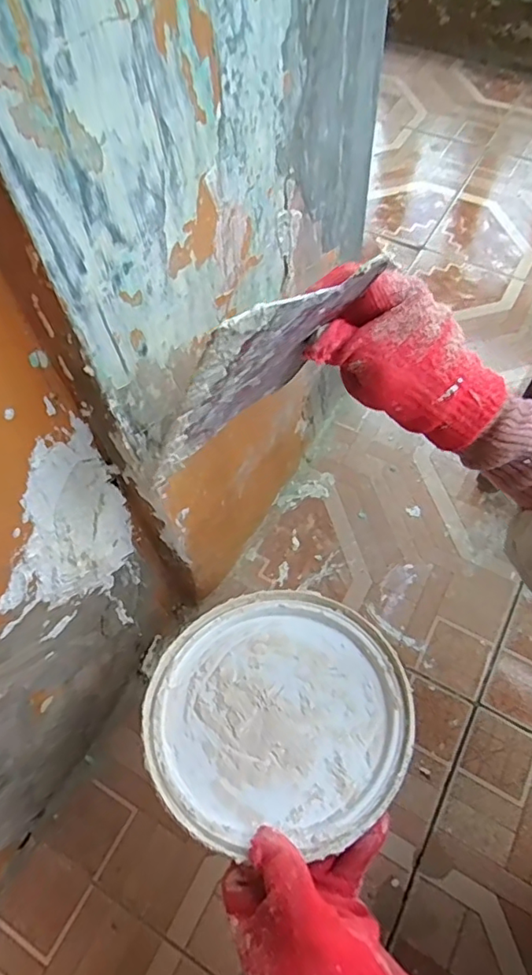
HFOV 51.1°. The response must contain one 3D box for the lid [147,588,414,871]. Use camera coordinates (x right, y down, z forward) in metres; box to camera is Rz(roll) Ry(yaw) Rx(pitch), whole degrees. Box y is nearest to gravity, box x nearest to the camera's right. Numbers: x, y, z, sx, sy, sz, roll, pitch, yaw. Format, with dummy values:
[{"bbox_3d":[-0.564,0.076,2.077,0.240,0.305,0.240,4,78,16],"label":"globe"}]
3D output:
[{"bbox_3d":[0.007,0.149,0.378,0.170,0.011,0.171,-4,47,4],"label":"lid"}]

